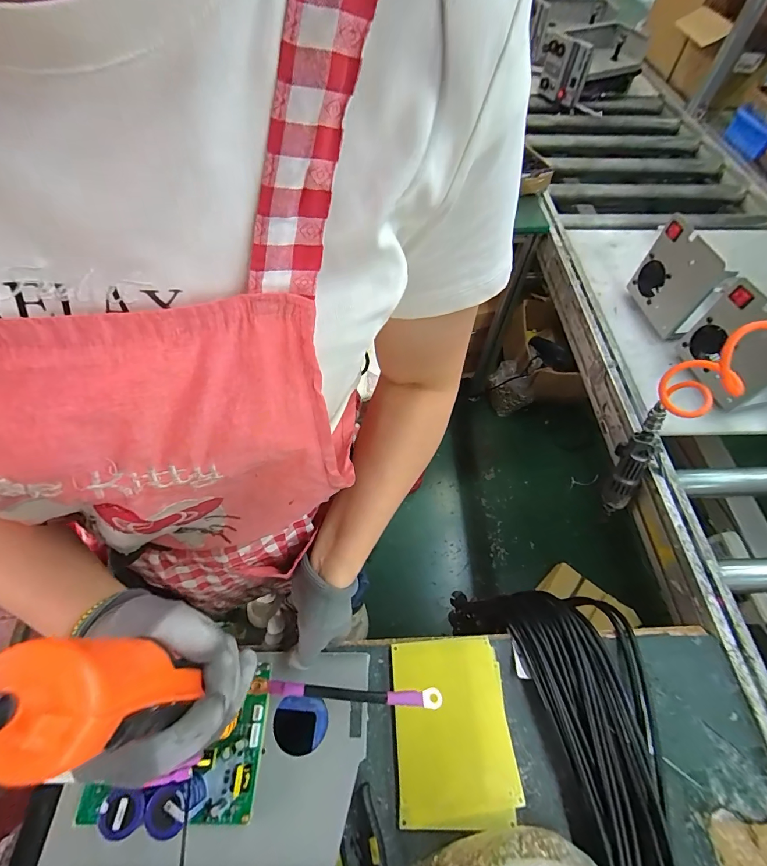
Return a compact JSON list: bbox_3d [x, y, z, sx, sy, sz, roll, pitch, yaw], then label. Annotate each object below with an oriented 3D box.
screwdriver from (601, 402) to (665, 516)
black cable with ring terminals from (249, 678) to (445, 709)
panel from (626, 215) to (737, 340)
[{"bbox_3d":[0.404,0.053,0.629,0.052,0.215,0.033,6,31,3],"label":"screwdriver"},{"bbox_3d":[-0.036,0.260,0.388,0.186,0.015,0.016,4,58,2],"label":"black cable with ring terminals"},{"bbox_3d":[0.537,-0.287,0.724,0.023,0.165,0.168,-11,60,-7],"label":"panel"}]

